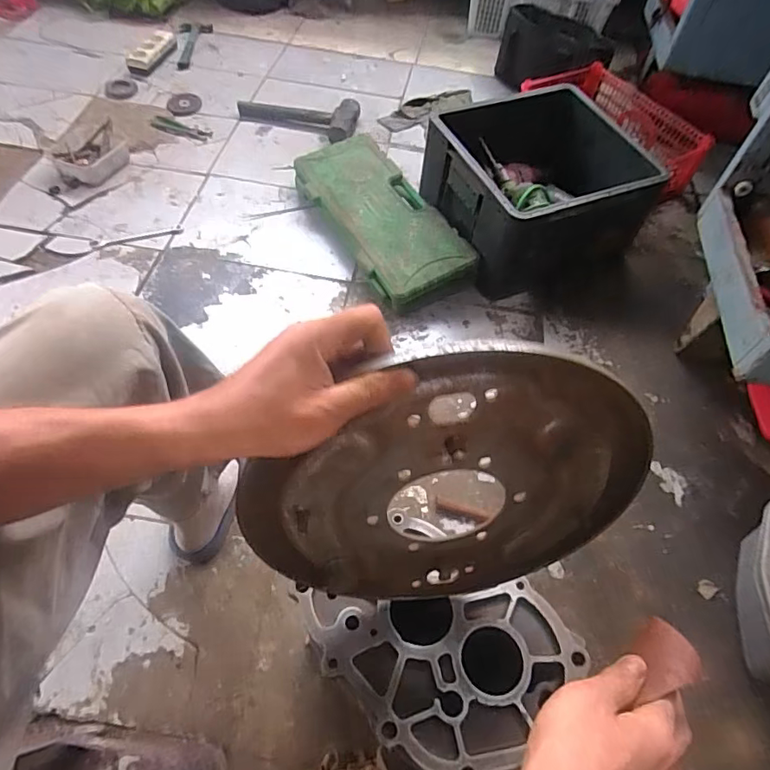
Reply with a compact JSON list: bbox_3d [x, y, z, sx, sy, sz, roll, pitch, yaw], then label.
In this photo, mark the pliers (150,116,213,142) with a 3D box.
[{"bbox_3d":[-0.542,-0.678,1.371,0.192,0.012,0.051,23,58,12],"label":"pliers"}]

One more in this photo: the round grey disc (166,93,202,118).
[{"bbox_3d":[-0.558,-0.780,1.438,0.091,0.006,0.112,-1,57,-4],"label":"round grey disc"}]

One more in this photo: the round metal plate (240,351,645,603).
[{"bbox_3d":[0.049,0.093,0.394,0.295,0.266,0.012,-34,38,21],"label":"round metal plate"}]

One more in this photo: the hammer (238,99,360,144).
[{"bbox_3d":[-0.238,-0.716,1.392,0.331,0.059,0.123,6,56,0],"label":"hammer"}]

